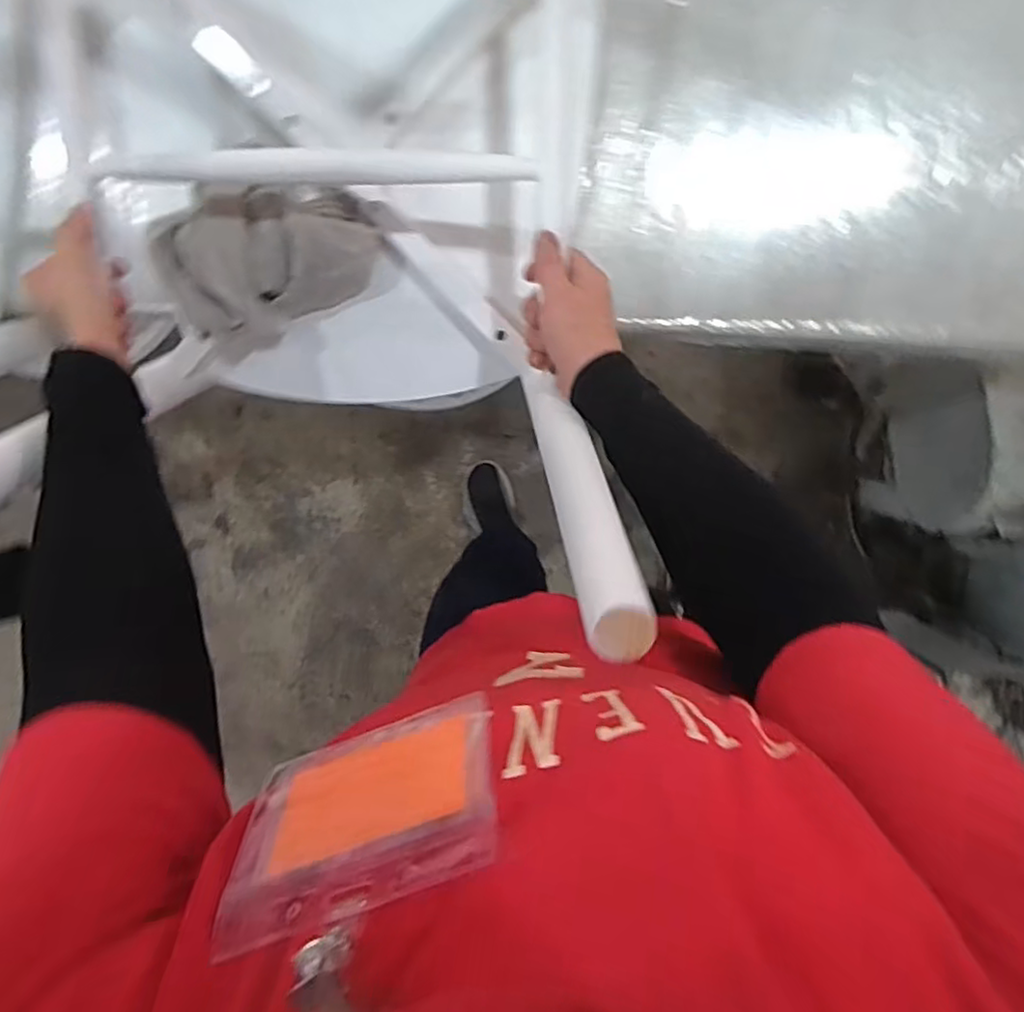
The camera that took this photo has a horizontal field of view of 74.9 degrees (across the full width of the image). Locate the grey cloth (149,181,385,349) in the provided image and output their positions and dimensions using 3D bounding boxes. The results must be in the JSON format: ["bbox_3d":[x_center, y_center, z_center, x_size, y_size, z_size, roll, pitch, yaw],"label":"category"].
[{"bbox_3d":[-0.217,-0.230,0.590,0.187,0.078,0.127,-23,98,3],"label":"grey cloth"}]

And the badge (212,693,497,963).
[{"bbox_3d":[-0.056,0.117,0.258,0.102,0.092,0.008,-20,111,-3],"label":"badge"}]

